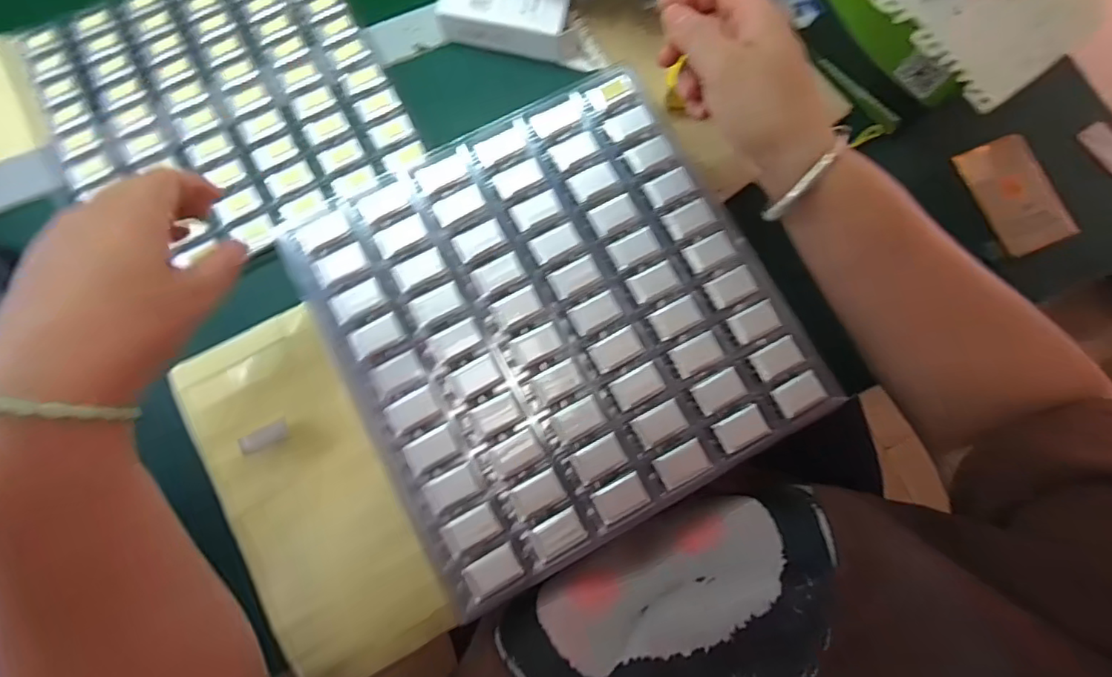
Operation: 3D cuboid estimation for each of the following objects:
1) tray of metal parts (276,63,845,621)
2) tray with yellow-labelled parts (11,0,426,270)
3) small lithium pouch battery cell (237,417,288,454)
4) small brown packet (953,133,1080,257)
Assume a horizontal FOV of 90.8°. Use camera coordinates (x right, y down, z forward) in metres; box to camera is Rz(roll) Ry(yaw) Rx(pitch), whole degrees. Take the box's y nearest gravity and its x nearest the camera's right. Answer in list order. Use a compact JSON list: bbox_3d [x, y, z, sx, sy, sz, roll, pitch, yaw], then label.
[{"bbox_3d":[-0.001,-0.015,0.347,0.257,0.012,0.264,-28,80,-7],"label":"tray of metal parts"},{"bbox_3d":[-0.266,-0.196,0.439,0.248,0.011,0.262,-31,80,-8],"label":"tray with yellow-labelled parts"},{"bbox_3d":[-0.199,0.068,0.377,0.033,0.008,0.013,-31,78,-41],"label":"small lithium pouch battery cell"},{"bbox_3d":[0.355,-0.112,0.423,0.061,0.014,0.090,-19,79,-5],"label":"small brown packet"}]

